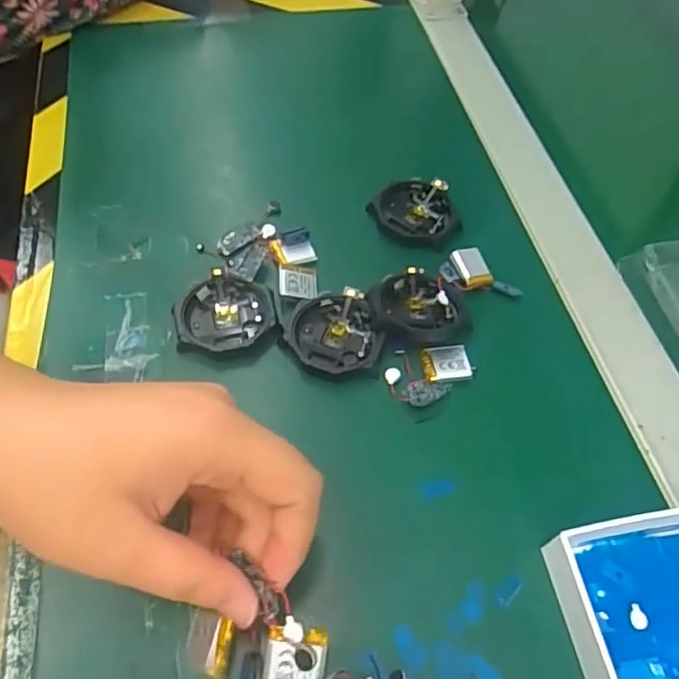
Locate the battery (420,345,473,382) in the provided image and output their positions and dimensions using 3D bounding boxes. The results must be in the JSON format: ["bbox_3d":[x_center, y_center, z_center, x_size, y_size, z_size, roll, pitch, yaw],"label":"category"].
[{"bbox_3d":[0.055,0.012,0.296,0.023,0.007,0.020,-6,58,-7],"label":"battery"}]

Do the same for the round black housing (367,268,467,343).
[{"bbox_3d":[0.042,-0.017,0.309,0.047,0.013,0.050,1,57,-2],"label":"round black housing"}]

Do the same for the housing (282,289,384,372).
[{"bbox_3d":[-0.003,-0.004,0.302,0.048,0.012,0.046,1,57,-2],"label":"housing"}]

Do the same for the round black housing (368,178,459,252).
[{"bbox_3d":[0.048,-0.079,0.355,0.054,0.015,0.044,22,59,11],"label":"round black housing"}]

